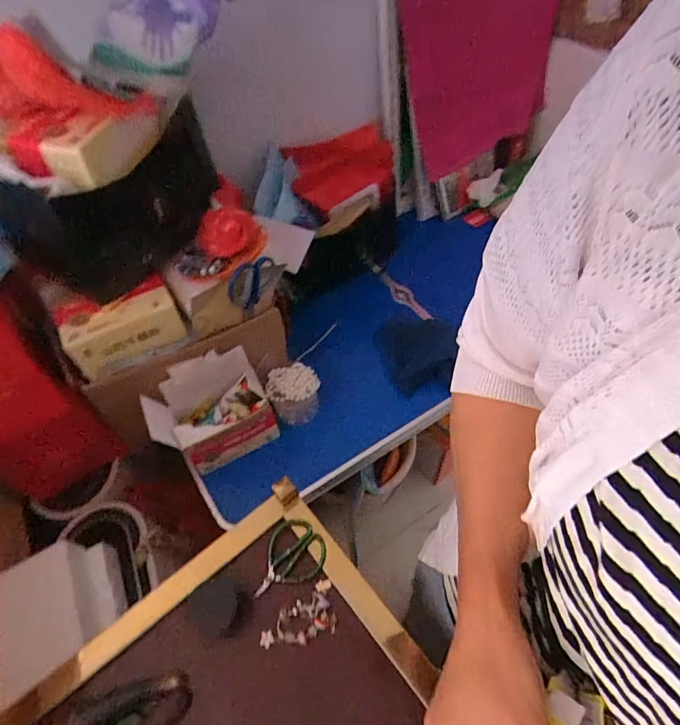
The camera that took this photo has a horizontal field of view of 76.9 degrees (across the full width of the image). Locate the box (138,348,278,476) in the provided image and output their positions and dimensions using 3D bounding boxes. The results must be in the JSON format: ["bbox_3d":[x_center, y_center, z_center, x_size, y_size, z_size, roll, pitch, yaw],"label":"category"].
[{"bbox_3d":[-0.225,0.091,0.774,0.193,0.181,0.113,-31,57,-16],"label":"box"}]

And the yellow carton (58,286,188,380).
[{"bbox_3d":[-0.330,-0.053,0.668,0.171,0.063,0.067,-30,57,-16],"label":"yellow carton"}]

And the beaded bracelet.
[{"bbox_3d":[-0.040,0.276,0.451,0.090,0.014,0.046,-30,57,-16],"label":"beaded bracelet"}]

